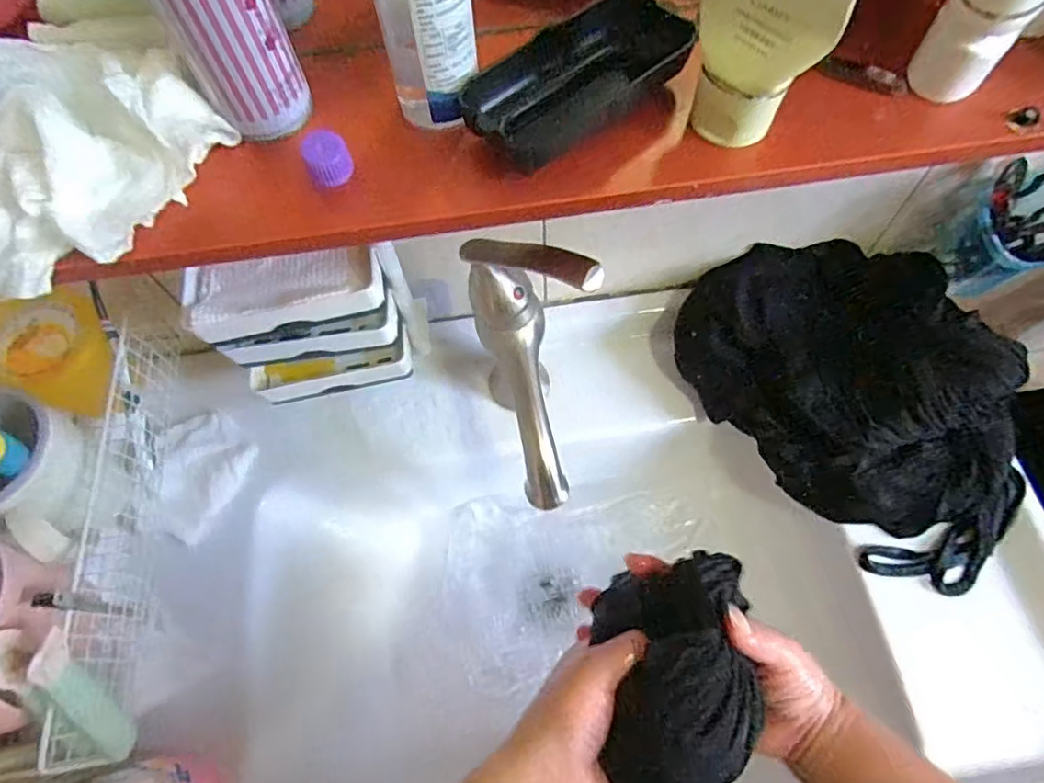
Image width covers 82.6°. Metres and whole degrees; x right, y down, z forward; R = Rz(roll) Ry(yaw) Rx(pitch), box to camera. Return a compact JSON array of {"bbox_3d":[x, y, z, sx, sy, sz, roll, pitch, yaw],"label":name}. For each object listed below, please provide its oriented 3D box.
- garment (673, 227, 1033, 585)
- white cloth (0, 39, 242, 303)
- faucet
[{"bbox_3d":[0.281,-0.006,0.488,0.183,0.094,0.302,-36,68,-14],"label":"garment"},{"bbox_3d":[-0.206,-0.102,0.252,0.100,0.028,0.127,40,80,-9],"label":"white cloth"},{"bbox_3d":[0.011,-0.019,0.390,0.068,0.117,0.156,-12,64,-3],"label":"faucet"}]

